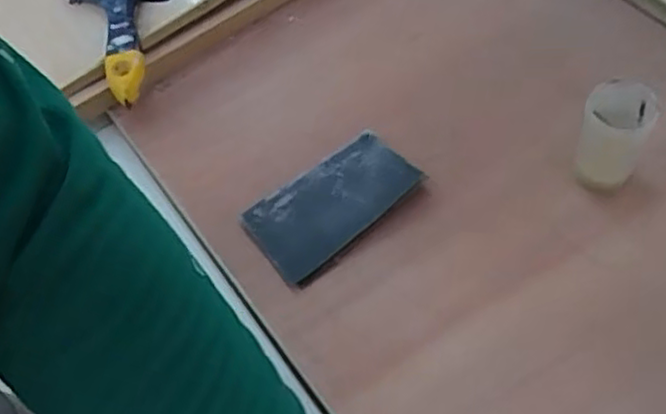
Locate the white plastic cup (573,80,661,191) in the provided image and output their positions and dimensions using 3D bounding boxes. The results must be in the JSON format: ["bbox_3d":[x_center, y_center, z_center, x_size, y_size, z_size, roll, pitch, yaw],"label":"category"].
[{"bbox_3d":[0.175,-0.043,0.439,0.037,0.068,0.036,-2,55,3],"label":"white plastic cup"}]

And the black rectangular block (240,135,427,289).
[{"bbox_3d":[-0.001,-0.004,0.463,0.108,0.017,0.063,-35,59,-18],"label":"black rectangular block"}]

